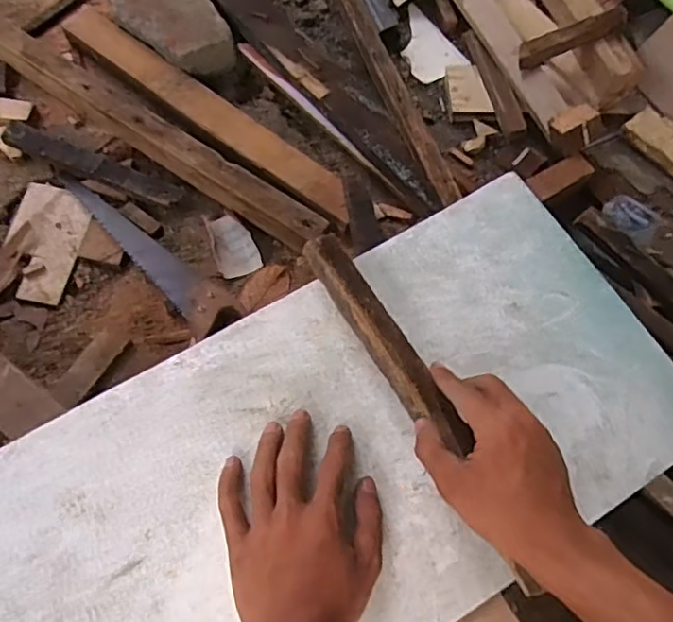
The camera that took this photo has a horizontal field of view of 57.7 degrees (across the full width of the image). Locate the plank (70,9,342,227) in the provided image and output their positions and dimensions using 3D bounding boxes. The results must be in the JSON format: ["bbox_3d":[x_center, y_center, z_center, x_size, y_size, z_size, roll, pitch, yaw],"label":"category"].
[{"bbox_3d":[-0.192,-0.294,0.906,0.554,0.043,0.066,37,71,13],"label":"plank"}]

